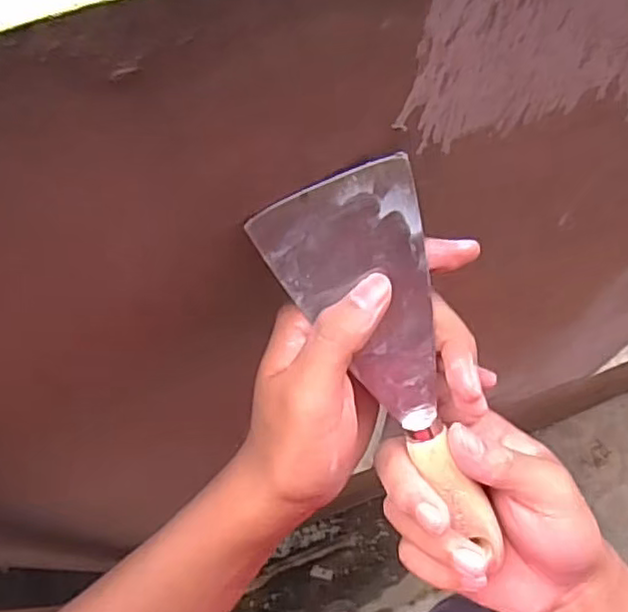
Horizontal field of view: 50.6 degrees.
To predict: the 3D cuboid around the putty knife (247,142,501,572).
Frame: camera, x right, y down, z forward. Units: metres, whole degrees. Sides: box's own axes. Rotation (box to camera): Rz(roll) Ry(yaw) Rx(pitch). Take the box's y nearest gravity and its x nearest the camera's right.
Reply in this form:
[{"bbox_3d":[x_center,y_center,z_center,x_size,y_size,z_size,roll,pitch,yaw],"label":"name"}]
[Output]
[{"bbox_3d":[0.037,0.032,0.298,0.064,0.019,0.184,-24,104,-9],"label":"putty knife"}]

